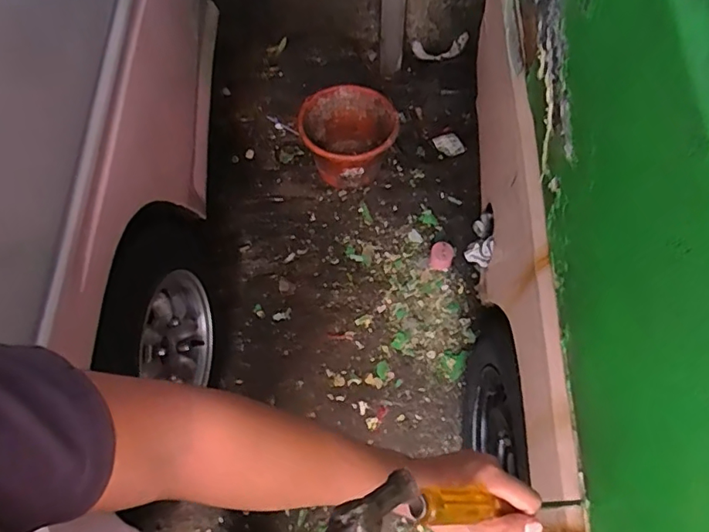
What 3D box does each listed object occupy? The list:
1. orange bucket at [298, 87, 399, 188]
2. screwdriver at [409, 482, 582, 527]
[{"bbox_3d":[-0.017,-0.359,1.590,0.268,0.206,0.272,-1,62,1],"label":"orange bucket"},{"bbox_3d":[0.134,0.206,0.464,0.234,0.019,0.023,19,54,-38],"label":"screwdriver"}]

